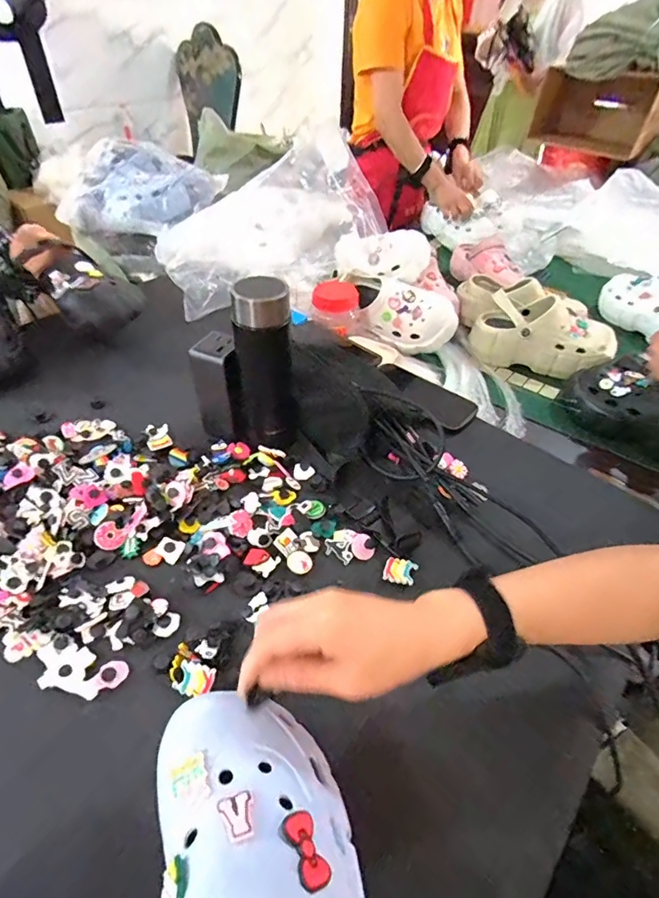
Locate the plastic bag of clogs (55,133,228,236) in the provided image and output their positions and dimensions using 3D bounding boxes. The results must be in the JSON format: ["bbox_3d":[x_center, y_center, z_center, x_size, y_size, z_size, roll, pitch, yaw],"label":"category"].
[{"bbox_3d":[-0.449,-0.626,1.120,0.323,0.135,0.248,11,45,6],"label":"plastic bag of clogs"}]

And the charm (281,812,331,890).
[{"bbox_3d":[-0.013,0.217,0.254,0.020,0.009,0.035,7,34,-43],"label":"charm"}]

